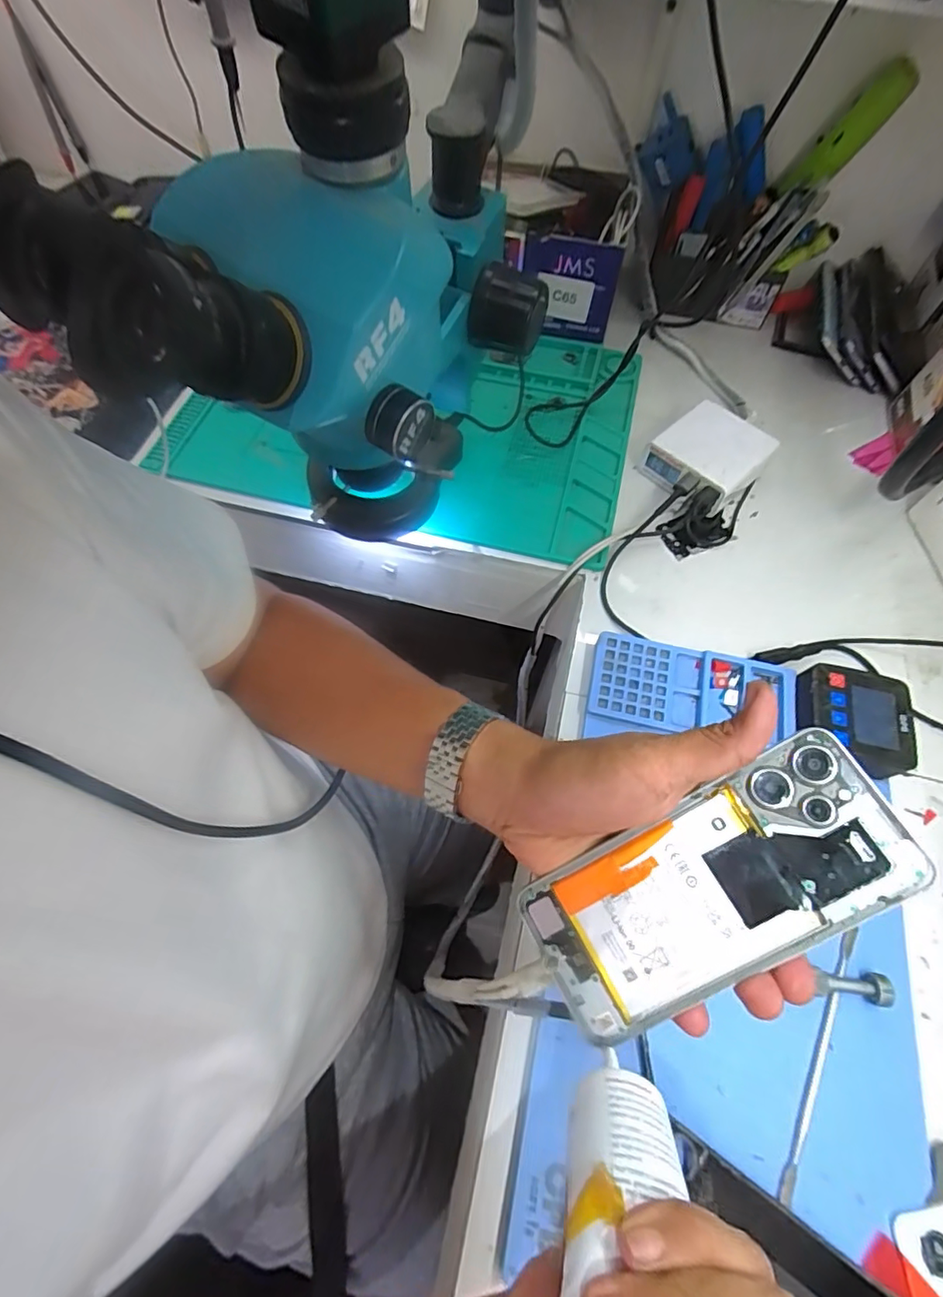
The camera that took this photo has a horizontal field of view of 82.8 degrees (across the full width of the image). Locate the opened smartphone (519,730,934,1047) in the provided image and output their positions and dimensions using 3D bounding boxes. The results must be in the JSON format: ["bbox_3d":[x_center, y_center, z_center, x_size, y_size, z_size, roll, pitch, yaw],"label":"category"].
[{"bbox_3d":[0.109,0.109,0.243,0.166,0.006,0.072,-33,68,8],"label":"opened smartphone"}]

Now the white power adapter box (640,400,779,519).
[{"bbox_3d":[0.223,-0.179,0.506,0.084,0.044,0.084,-38,71,-19],"label":"white power adapter box"}]

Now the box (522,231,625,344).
[{"bbox_3d":[0.100,-0.373,0.564,0.097,0.100,0.014,12,64,4],"label":"box"}]

